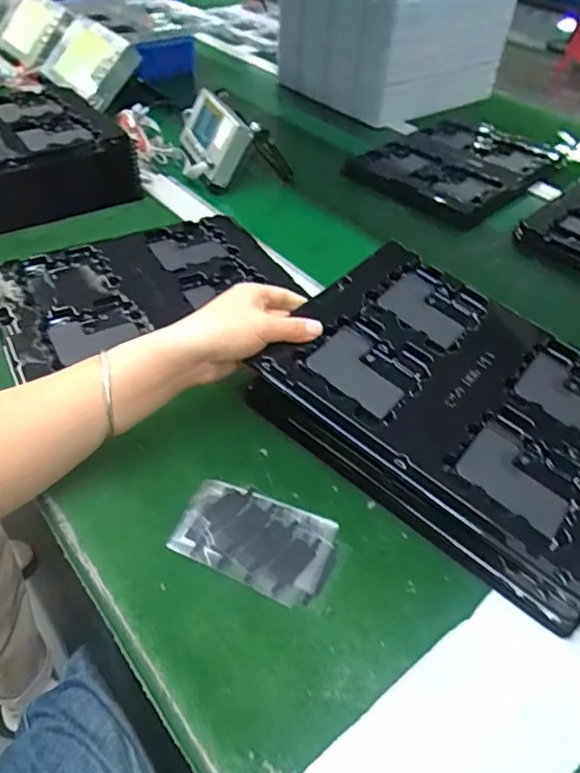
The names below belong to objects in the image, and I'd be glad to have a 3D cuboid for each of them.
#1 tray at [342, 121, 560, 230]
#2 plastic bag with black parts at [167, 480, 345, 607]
[{"bbox_3d":[0.259,-0.337,0.852,0.222,0.049,0.295,35,52,28],"label":"tray"},{"bbox_3d":[-0.022,0.107,0.391,0.113,0.006,0.067,20,47,16],"label":"plastic bag with black parts"}]

